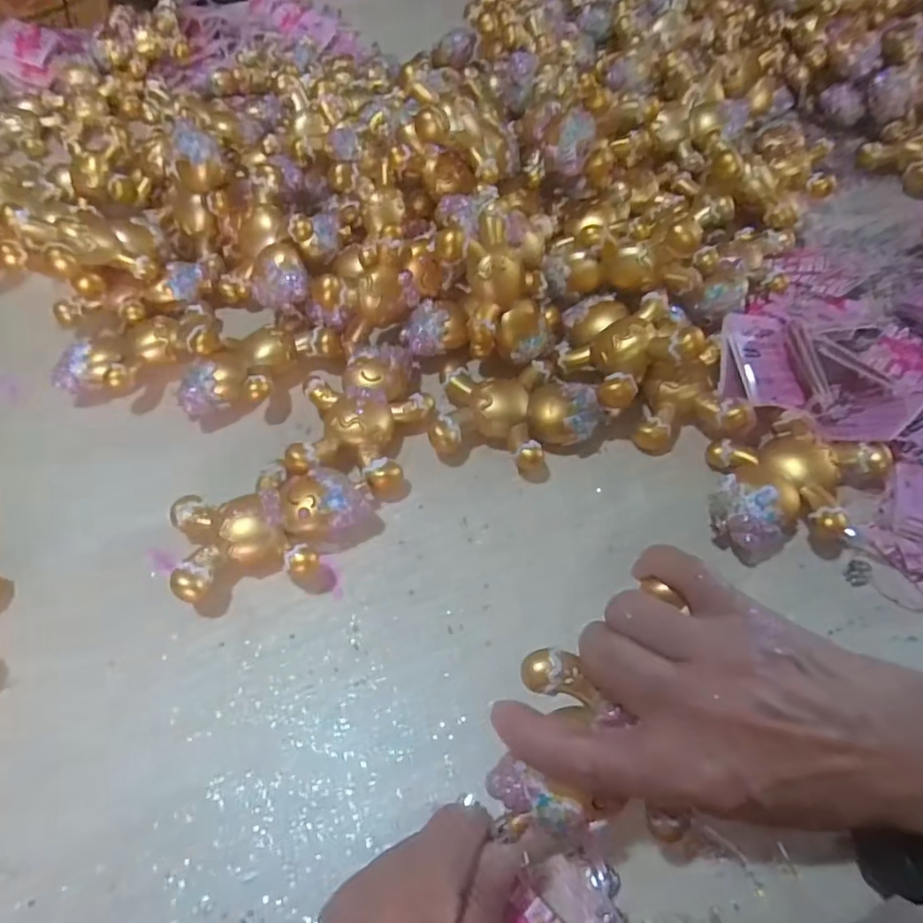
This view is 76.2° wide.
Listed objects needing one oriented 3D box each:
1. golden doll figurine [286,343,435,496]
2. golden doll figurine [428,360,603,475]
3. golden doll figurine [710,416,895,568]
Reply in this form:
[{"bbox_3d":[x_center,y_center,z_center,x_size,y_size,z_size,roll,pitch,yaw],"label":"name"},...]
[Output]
[{"bbox_3d":[-0.064,-0.030,0.393,0.079,0.031,0.102,7,55,8],"label":"golden doll figurine"},{"bbox_3d":[0.039,-0.033,0.397,0.103,0.034,0.083,7,55,8],"label":"golden doll figurine"},{"bbox_3d":[0.189,0.012,0.352,0.104,0.034,0.079,-39,61,-22],"label":"golden doll figurine"}]

